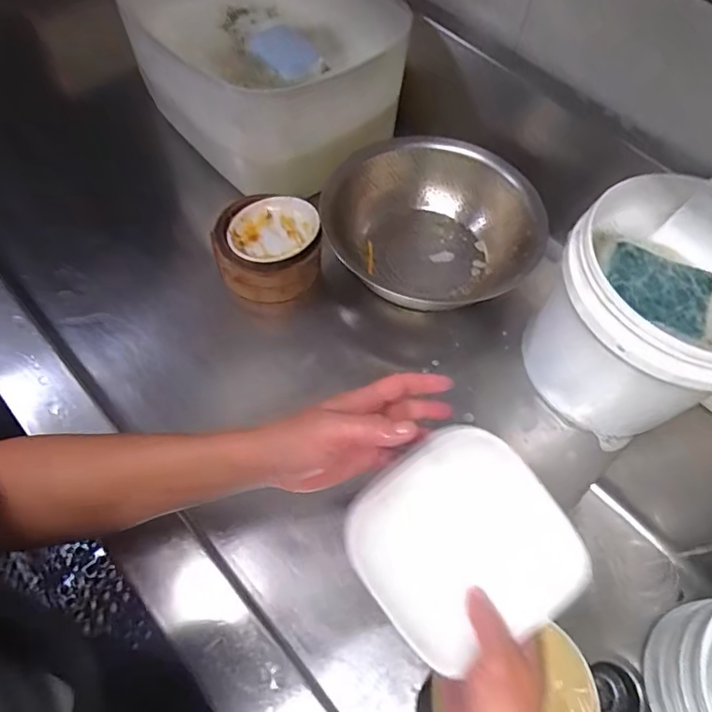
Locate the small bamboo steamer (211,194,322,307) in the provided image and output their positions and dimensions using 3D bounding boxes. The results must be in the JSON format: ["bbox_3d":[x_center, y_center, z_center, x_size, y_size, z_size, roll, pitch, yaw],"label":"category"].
[{"bbox_3d":[-0.110,-0.139,0.671,0.128,0.081,0.110,-8,62,-7],"label":"small bamboo steamer"}]

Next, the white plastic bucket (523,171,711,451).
[{"bbox_3d":[0.299,-0.039,0.563,0.182,0.209,0.204,-32,67,-18],"label":"white plastic bucket"}]

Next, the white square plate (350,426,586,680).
[{"bbox_3d":[0.081,0.144,0.409,0.148,0.020,0.151,-37,82,-1],"label":"white square plate"}]

